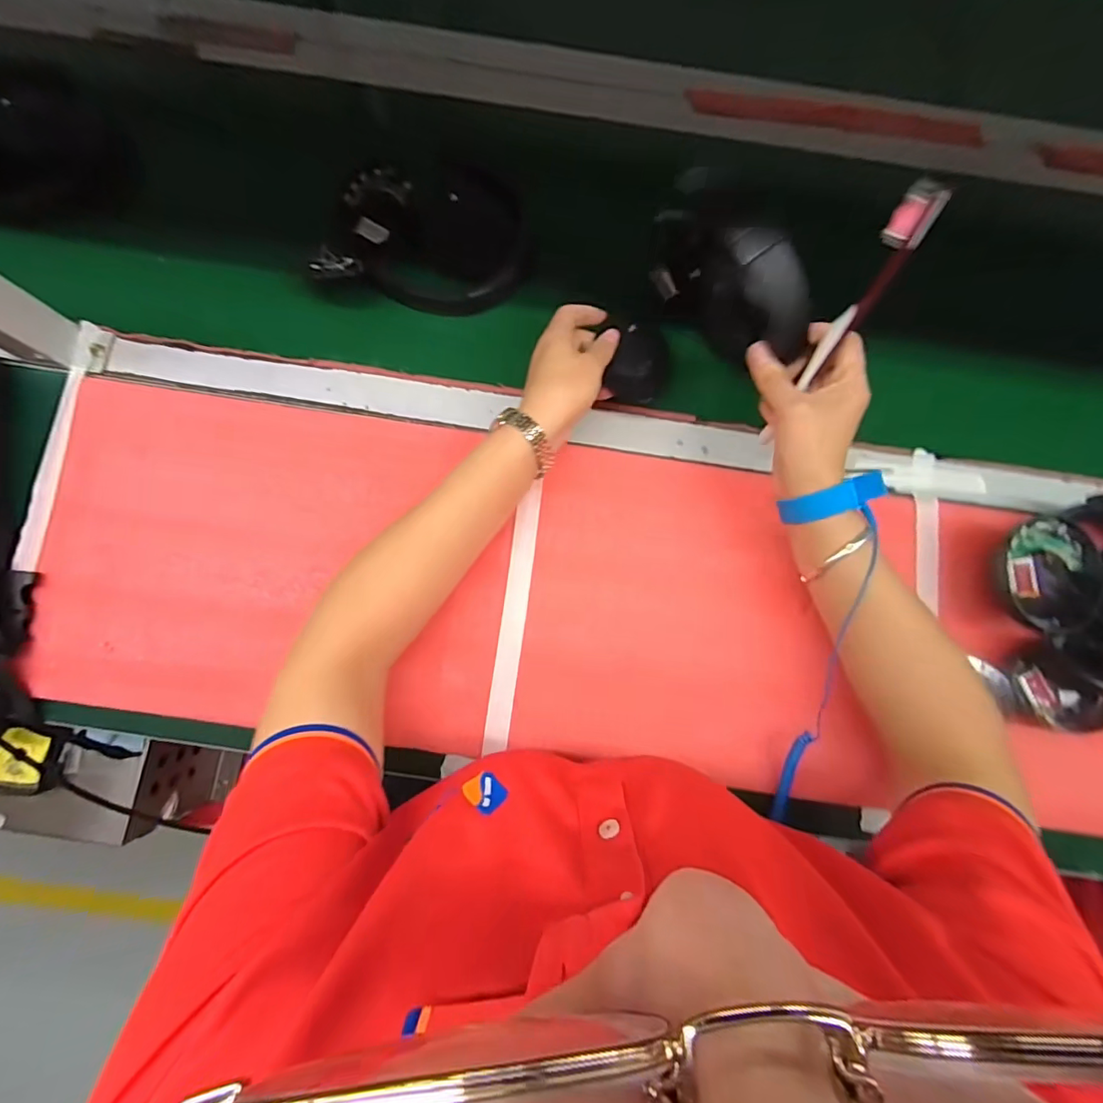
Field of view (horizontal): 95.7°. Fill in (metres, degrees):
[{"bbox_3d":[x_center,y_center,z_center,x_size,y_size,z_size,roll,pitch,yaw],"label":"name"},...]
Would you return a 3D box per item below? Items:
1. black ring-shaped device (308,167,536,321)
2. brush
[{"bbox_3d":[-0.110,-0.285,0.453,0.178,0.035,0.128,9,81,-1],"label":"black ring-shaped device"},{"bbox_3d":[0.188,-0.142,0.334,0.021,0.180,0.011,16,53,0],"label":"brush"}]

